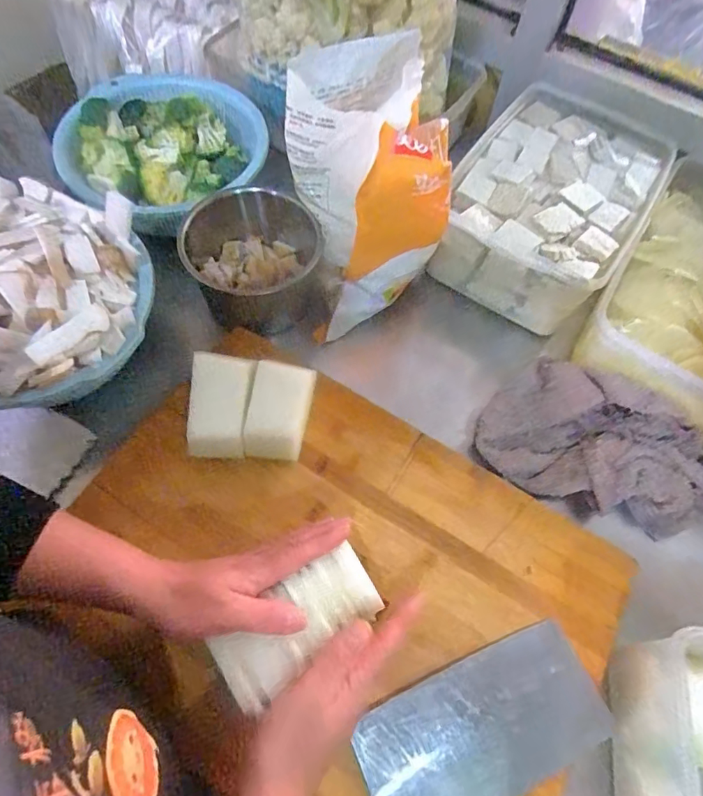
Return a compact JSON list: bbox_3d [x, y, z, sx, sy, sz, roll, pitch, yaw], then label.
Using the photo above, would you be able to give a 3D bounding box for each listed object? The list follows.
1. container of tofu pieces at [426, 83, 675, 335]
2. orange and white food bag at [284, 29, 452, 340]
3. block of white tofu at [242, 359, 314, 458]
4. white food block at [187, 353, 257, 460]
[{"bbox_3d":[0.222,-0.221,0.571,0.192,0.087,0.266,30,66,11],"label":"container of tofu pieces"},{"bbox_3d":[0.029,-0.195,0.473,0.156,0.218,0.108,-27,68,-15],"label":"orange and white food bag"},{"bbox_3d":[-0.062,0.015,0.439,0.049,0.056,0.074,8,64,1],"label":"block of white tofu"},{"bbox_3d":[-0.110,0.011,0.436,0.051,0.061,0.082,1,64,-3],"label":"white food block"}]

